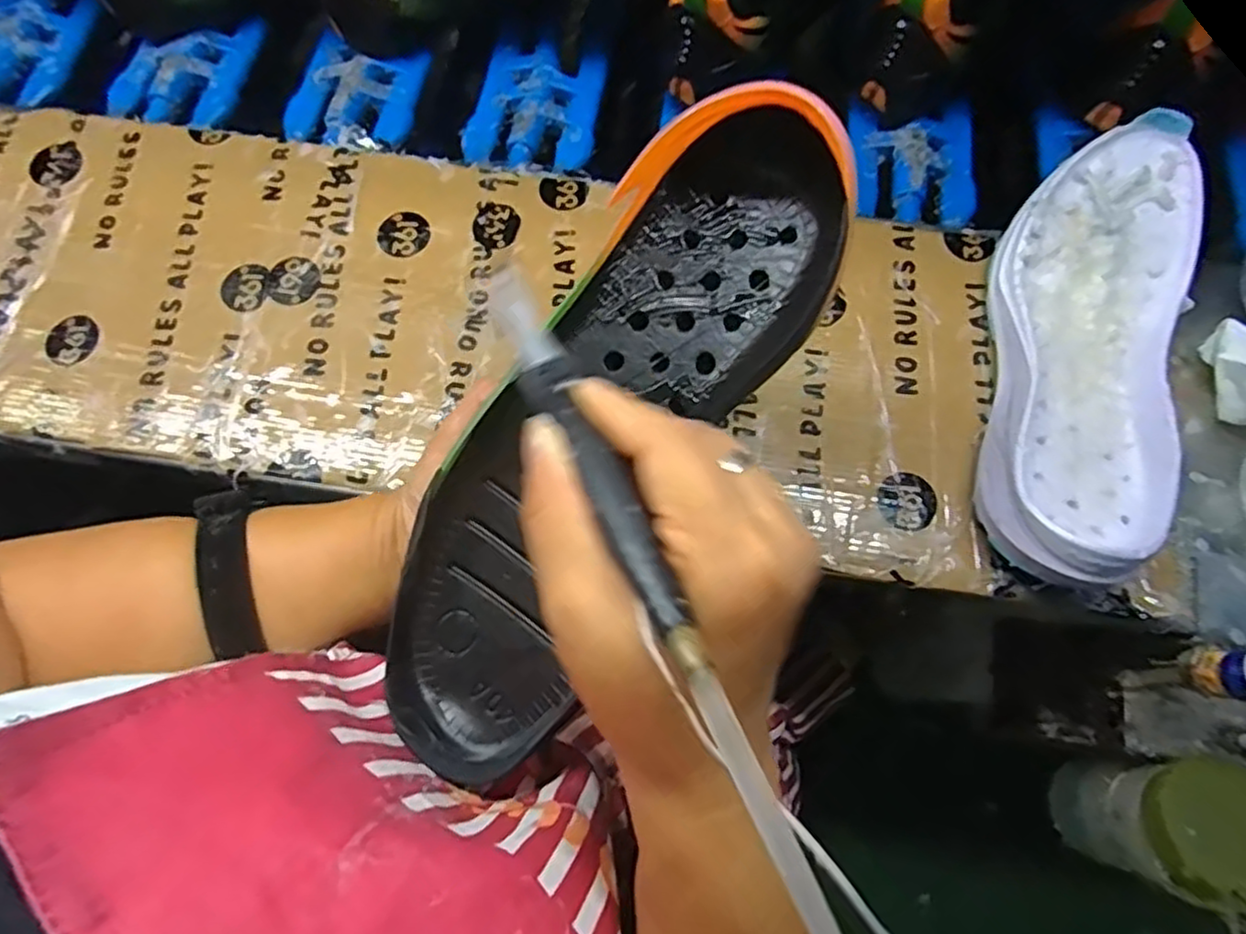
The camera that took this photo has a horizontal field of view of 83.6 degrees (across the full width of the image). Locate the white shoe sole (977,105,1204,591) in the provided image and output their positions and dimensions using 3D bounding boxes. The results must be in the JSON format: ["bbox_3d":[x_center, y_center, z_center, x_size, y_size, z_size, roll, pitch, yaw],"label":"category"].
[{"bbox_3d":[0.259,-0.069,0.393,0.105,0.052,0.275,19,75,7],"label":"white shoe sole"}]

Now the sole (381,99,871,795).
[{"bbox_3d":[-0.012,-0.009,0.274,0.092,0.038,0.275,35,97,11],"label":"sole"}]

